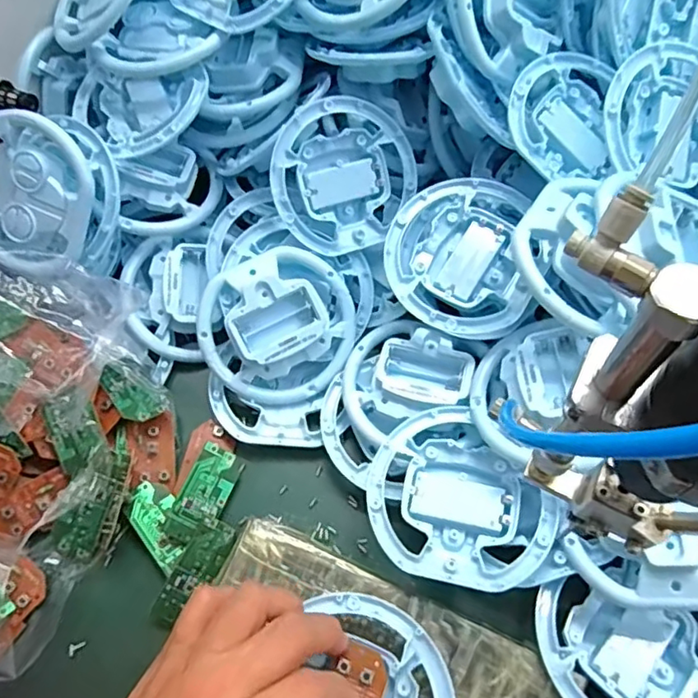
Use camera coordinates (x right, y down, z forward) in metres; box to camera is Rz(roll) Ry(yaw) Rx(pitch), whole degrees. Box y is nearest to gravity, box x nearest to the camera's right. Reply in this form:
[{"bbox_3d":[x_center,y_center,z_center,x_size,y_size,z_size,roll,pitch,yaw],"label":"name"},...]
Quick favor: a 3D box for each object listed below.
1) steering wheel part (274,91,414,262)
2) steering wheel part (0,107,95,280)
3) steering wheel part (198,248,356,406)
[{"bbox_3d":[-0.005,-0.120,0.414,0.098,0.014,0.105,-4,101,-22],"label":"steering wheel part"},{"bbox_3d":[-0.218,-0.104,0.389,0.096,0.020,0.098,3,105,11],"label":"steering wheel part"},{"bbox_3d":[-0.048,-0.017,0.397,0.102,0.030,0.098,0,91,-11],"label":"steering wheel part"}]

